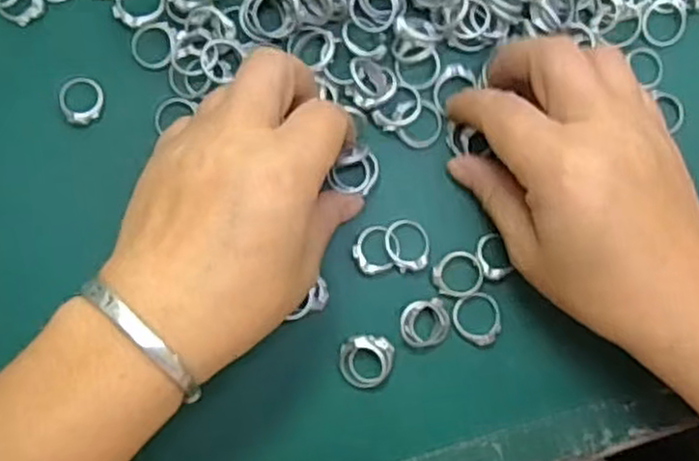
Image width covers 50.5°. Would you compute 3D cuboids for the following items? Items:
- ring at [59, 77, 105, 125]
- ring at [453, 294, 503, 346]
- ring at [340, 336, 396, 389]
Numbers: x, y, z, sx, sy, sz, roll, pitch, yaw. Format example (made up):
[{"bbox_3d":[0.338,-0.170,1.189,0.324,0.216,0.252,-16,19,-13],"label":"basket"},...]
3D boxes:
[{"bbox_3d":[-0.117,-0.057,0.324,0.019,0.004,0.022,-19,87,-5],"label":"ring"},{"bbox_3d":[0.057,0.039,0.326,0.021,0.004,0.024,-35,88,-6],"label":"ring"},{"bbox_3d":[0.007,0.057,0.321,0.023,0.006,0.022,0,85,-3],"label":"ring"}]

